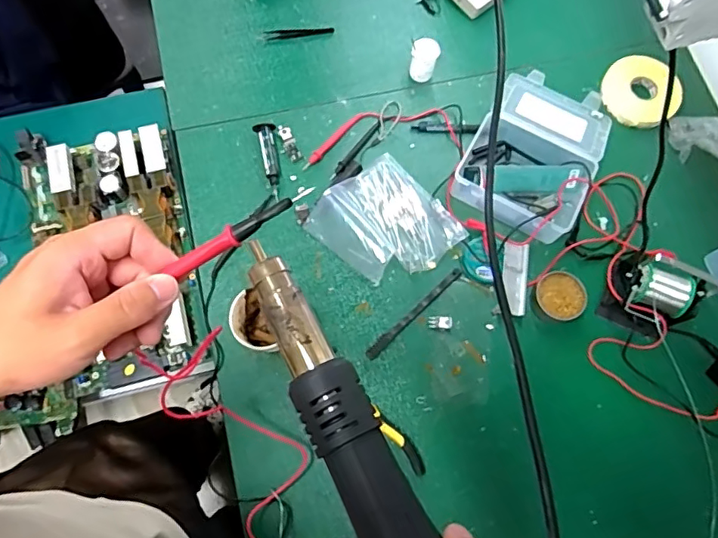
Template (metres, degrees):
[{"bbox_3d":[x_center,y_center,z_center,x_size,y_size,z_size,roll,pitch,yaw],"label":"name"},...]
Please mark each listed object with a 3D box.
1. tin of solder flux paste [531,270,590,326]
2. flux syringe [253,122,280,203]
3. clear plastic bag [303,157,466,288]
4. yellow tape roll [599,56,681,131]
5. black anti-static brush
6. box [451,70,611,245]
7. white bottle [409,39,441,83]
[{"bbox_3d":[0.259,0.037,0.700,0.061,0.023,0.063,0,73,-1],"label":"tin of solder flux paste"},{"bbox_3d":[-0.126,-0.151,0.750,0.028,0.016,0.116,-7,73,-3],"label":"flux syringe"},{"bbox_3d":[0.037,-0.061,0.725,0.156,0.029,0.168,-43,78,-13],"label":"clear plastic bag"},{"bbox_3d":[0.414,-0.262,0.800,0.100,0.017,0.109,-2,83,13],"label":"yellow tape roll"},{"bbox_3d":[0.073,0.056,0.699,0.166,0.011,0.015,-42,78,-13],"label":"black anti-static brush"},{"bbox_3d":[0.249,-0.171,0.756,0.171,0.048,0.269,25,74,6],"label":"box"},{"bbox_3d":[0.095,-0.306,0.795,0.039,0.056,0.034,12,73,3],"label":"white bottle"}]

